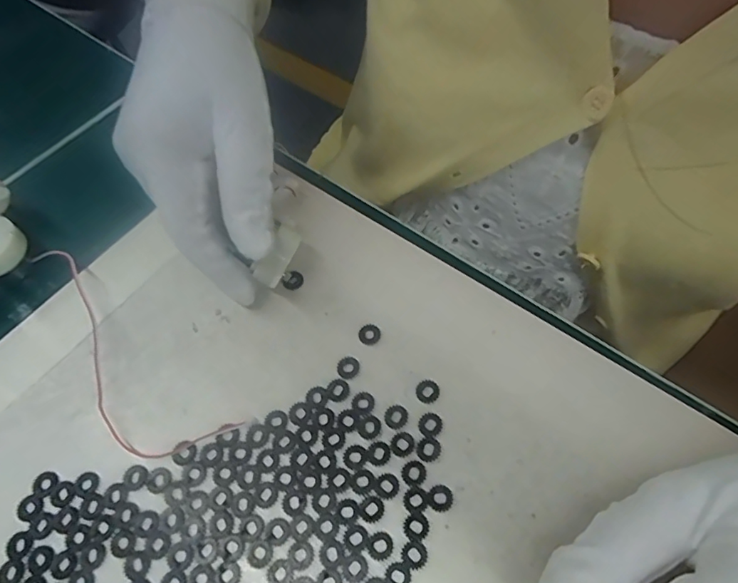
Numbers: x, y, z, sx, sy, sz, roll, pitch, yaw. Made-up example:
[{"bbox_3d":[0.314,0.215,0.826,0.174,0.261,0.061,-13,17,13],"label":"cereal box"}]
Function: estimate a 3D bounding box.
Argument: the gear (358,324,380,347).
[{"bbox_3d":[0.000,0.020,0.247,0.010,0.004,0.011,-1,60,2],"label":"gear"}]

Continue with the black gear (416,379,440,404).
[{"bbox_3d":[0.027,0.045,0.231,0.010,0.004,0.011,-1,60,2],"label":"black gear"}]

